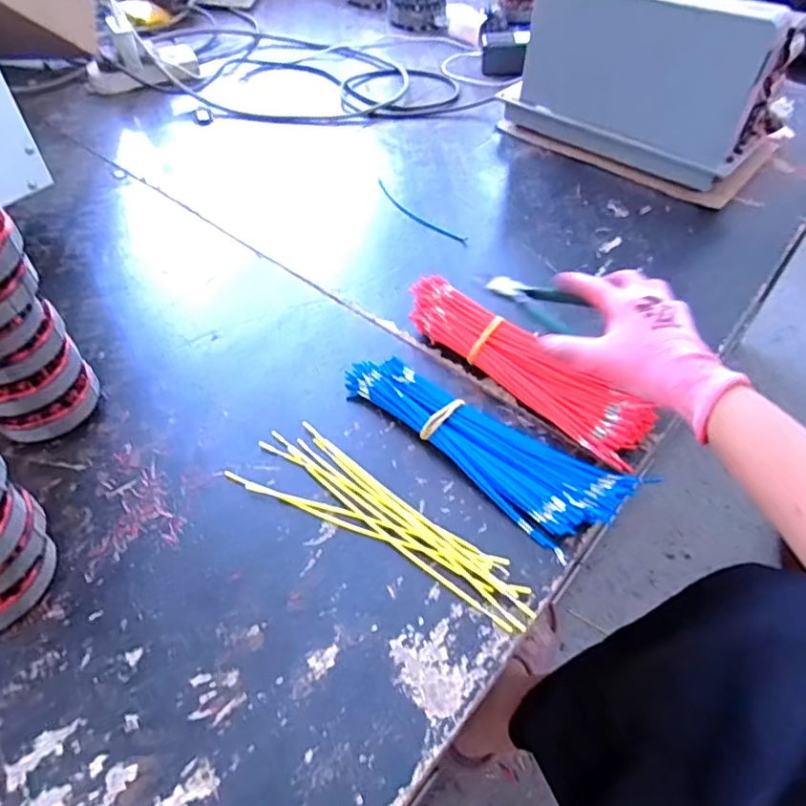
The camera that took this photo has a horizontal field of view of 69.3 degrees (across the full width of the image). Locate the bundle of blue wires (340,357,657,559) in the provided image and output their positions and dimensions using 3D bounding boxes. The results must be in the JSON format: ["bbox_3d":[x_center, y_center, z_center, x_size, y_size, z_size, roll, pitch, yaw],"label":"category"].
[{"bbox_3d":[0.067,0.027,0.505,0.255,0.027,0.095,34,58,23],"label":"bundle of blue wires"}]

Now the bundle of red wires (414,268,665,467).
[{"bbox_3d":[0.107,-0.034,0.543,0.251,0.046,0.053,36,59,24],"label":"bundle of red wires"}]

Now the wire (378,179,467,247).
[{"bbox_3d":[0.014,-0.243,0.746,0.031,0.005,0.176,-29,58,-31],"label":"wire"}]

